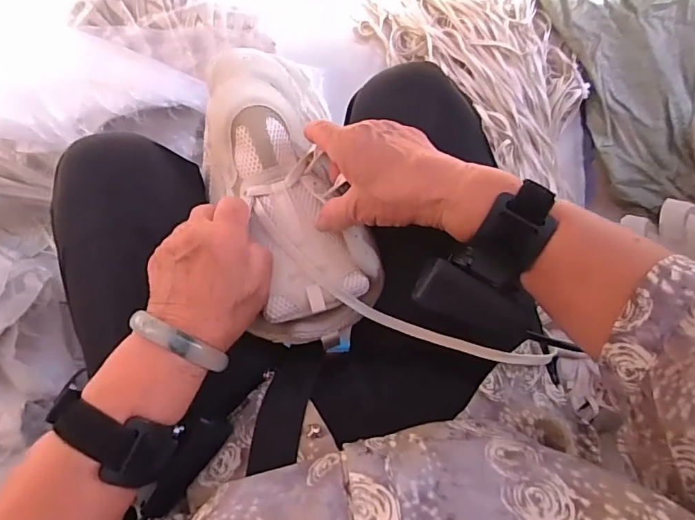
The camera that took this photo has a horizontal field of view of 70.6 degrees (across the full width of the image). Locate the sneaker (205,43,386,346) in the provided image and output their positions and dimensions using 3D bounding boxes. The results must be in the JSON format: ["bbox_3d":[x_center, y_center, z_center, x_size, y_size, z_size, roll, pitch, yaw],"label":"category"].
[{"bbox_3d":[-0.054,-0.059,0.406,0.116,0.084,0.250,-17,76,-6],"label":"sneaker"}]

